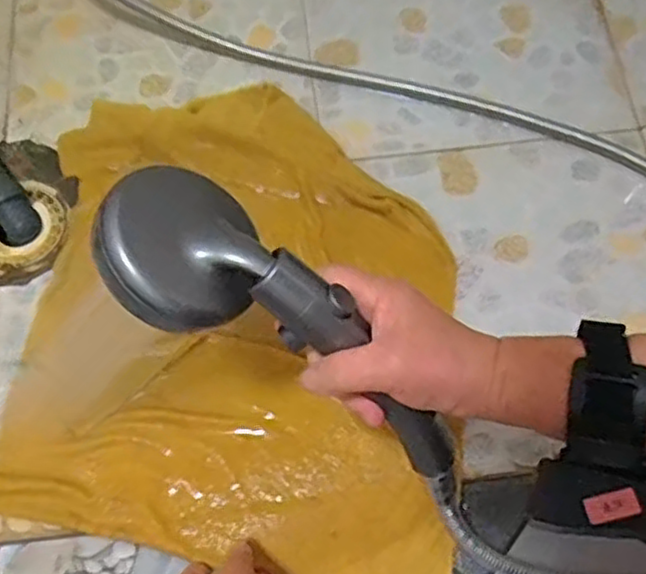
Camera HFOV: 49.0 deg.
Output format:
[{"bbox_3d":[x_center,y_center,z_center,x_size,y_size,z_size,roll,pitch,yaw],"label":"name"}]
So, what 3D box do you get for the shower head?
[{"bbox_3d":[-0.013,0.022,0.378,0.232,0.046,0.081,37,71,-12],"label":"shower head"}]

